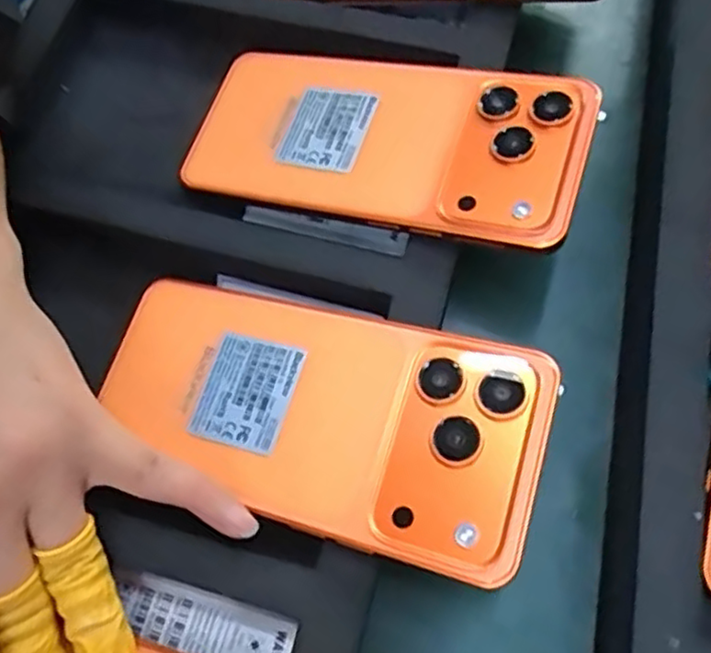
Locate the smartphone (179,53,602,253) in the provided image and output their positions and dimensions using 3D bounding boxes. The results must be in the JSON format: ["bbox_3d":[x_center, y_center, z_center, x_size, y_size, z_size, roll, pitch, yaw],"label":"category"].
[{"bbox_3d":[0.006,-0.075,0.281,0.168,0.015,0.074,13,73,23],"label":"smartphone"}]

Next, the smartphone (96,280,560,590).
[{"bbox_3d":[-0.019,0.026,0.237,0.167,0.016,0.075,16,68,25],"label":"smartphone"}]

